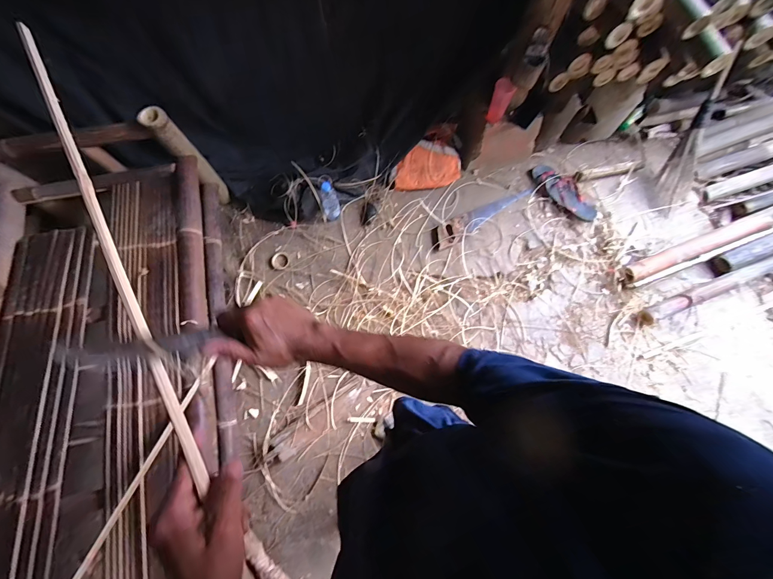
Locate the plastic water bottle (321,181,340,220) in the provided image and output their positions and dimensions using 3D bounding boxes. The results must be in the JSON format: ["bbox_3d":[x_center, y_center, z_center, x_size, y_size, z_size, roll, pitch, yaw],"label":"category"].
[{"bbox_3d":[-0.234,-0.364,1.398,0.066,0.192,0.071,0,74,0],"label":"plastic water bottle"}]

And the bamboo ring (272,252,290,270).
[{"bbox_3d":[-0.460,-0.125,1.453,0.080,0.032,0.080,0,74,0],"label":"bamboo ring"}]

